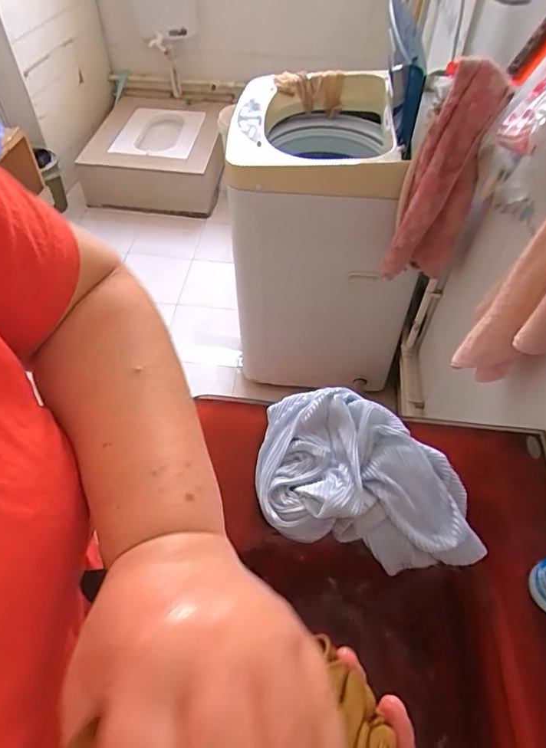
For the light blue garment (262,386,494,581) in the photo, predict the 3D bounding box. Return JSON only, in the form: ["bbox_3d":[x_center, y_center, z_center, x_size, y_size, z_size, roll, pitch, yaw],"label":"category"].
[{"bbox_3d":[0.111,0.123,0.590,0.254,0.067,0.189,8,52,5],"label":"light blue garment"}]

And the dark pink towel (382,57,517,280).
[{"bbox_3d":[0.319,-0.360,0.890,0.130,0.421,0.101,17,53,12],"label":"dark pink towel"}]

